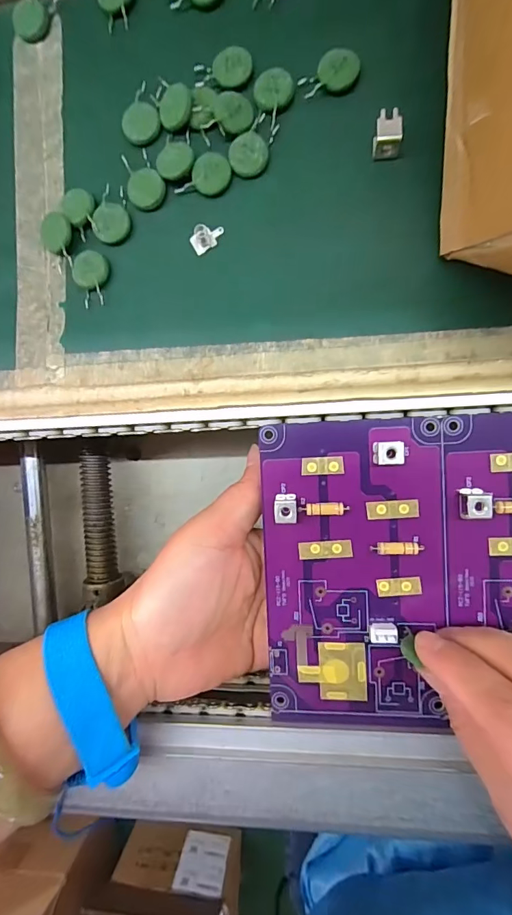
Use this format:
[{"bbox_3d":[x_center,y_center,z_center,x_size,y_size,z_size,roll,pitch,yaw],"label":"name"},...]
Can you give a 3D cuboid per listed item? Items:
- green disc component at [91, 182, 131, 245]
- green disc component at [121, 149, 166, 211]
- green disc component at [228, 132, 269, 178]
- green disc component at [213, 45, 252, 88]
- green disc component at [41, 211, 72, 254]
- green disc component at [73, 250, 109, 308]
[{"bbox_3d":[-0.065,-0.109,0.188,0.016,0.004,0.024,4,93,7],"label":"green disc component"},{"bbox_3d":[-0.050,-0.123,0.186,0.017,0.004,0.025,-21,90,7],"label":"green disc component"},{"bbox_3d":[-0.003,-0.130,0.180,0.016,0.006,0.018,2,93,7],"label":"green disc component"},{"bbox_3d":[-0.010,-0.168,0.178,0.016,0.004,0.015,1,96,7],"label":"green disc component"},{"bbox_3d":[-0.090,-0.102,0.189,0.017,0.004,0.016,2,97,20],"label":"green disc component"},{"bbox_3d":[-0.076,-0.081,0.190,0.017,0.005,0.024,13,94,6],"label":"green disc component"}]

